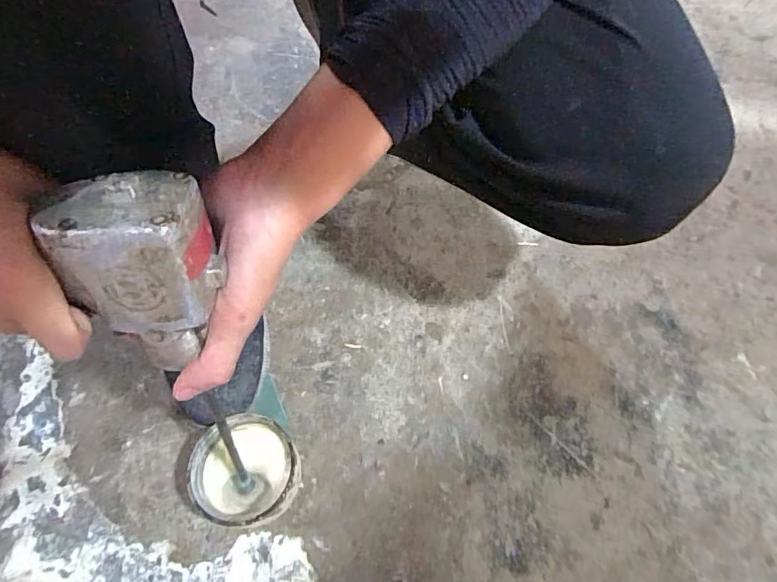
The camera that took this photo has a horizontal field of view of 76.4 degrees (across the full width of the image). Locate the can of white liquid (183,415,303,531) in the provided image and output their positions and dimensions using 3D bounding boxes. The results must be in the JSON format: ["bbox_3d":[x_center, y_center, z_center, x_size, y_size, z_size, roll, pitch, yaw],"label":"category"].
[{"bbox_3d":[-0.114,0.148,0.404,0.086,0.050,0.079,1,62,-2],"label":"can of white liquid"}]

